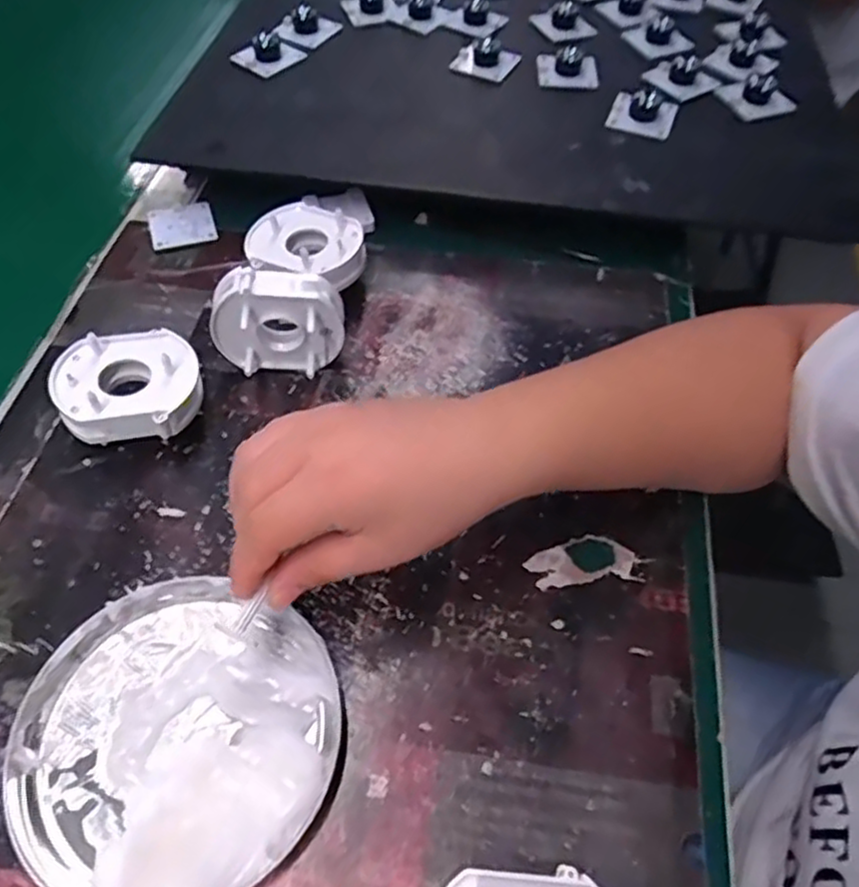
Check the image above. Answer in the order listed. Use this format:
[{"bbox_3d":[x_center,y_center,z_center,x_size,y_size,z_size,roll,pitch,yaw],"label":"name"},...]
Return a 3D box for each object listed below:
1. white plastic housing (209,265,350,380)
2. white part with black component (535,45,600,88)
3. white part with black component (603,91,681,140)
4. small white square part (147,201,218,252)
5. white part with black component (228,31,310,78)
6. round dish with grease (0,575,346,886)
[{"bbox_3d":[-0.083,-0.065,0.381,0.070,0.064,0.026,1,55,-2],"label":"white plastic housing"},{"bbox_3d":[0.107,-0.290,0.529,0.045,0.021,0.024,4,55,1],"label":"white part with black component"},{"bbox_3d":[0.152,-0.236,0.492,0.045,0.018,0.034,18,56,10],"label":"white part with black component"},{"bbox_3d":[-0.172,-0.152,0.477,0.043,0.006,0.045,-14,57,-12],"label":"small white square part"},{"bbox_3d":[-0.125,-0.307,0.535,0.042,0.019,0.047,36,61,21],"label":"white part with black component"},{"bbox_3d":[-0.103,0.116,0.277,0.126,0.027,0.123,1,55,-1],"label":"round dish with grease"}]

